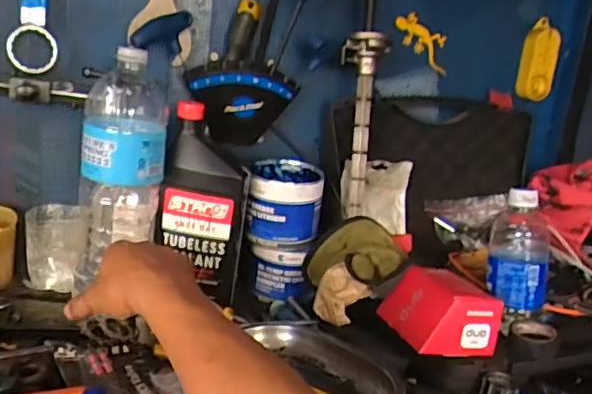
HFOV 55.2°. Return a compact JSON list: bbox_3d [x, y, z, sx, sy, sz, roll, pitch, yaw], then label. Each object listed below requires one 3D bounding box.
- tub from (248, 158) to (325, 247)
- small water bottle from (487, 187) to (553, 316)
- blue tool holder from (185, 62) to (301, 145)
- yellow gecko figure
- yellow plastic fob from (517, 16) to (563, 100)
[{"bbox_3d":[-0.016,0.007,0.749,0.094,0.090,0.098,6,15,-6],"label":"tub"},{"bbox_3d":[0.249,0.061,0.634,0.061,0.134,0.068,6,-6,-6],"label":"small water bottle"},{"bbox_3d":[-0.072,-0.120,0.739,0.135,0.104,0.046,0,17,-25],"label":"blue tool holder"},{"bbox_3d":[0.189,-0.228,0.824,0.110,0.045,0.009,41,4,-20],"label":"yellow gecko figure"},{"bbox_3d":[0.372,-0.210,0.865,0.051,0.115,0.033,12,16,15],"label":"yellow plastic fob"}]

